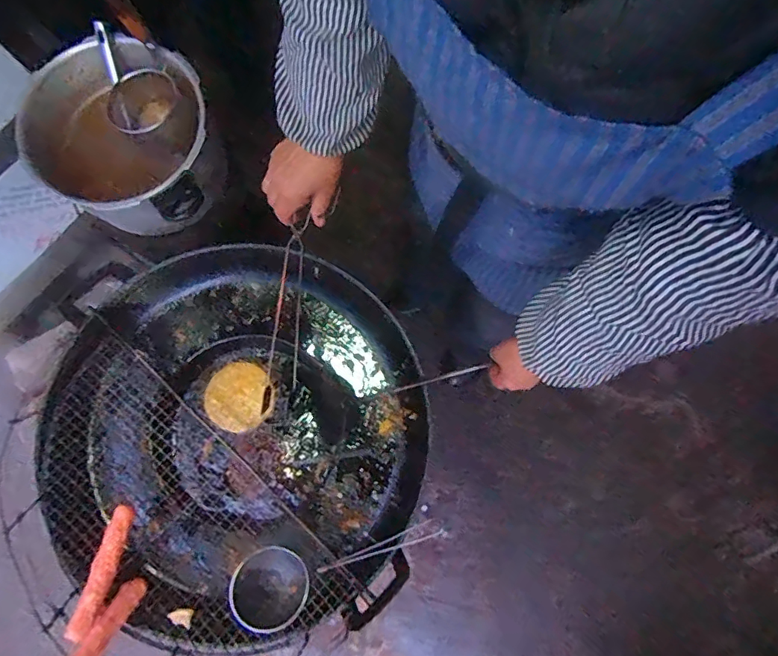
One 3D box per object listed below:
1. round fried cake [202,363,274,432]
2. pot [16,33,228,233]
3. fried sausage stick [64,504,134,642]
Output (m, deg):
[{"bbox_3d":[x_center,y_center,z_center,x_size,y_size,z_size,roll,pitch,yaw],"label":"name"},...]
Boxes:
[{"bbox_3d":[-0.238,0.108,0.753,0.100,0.016,0.105,0,78,2],"label":"round fried cake"},{"bbox_3d":[-0.406,-0.301,0.785,0.269,0.168,0.261,0,78,2],"label":"pot"},{"bbox_3d":[-0.361,0.302,0.604,0.029,0.016,0.150,3,53,2],"label":"fried sausage stick"}]

